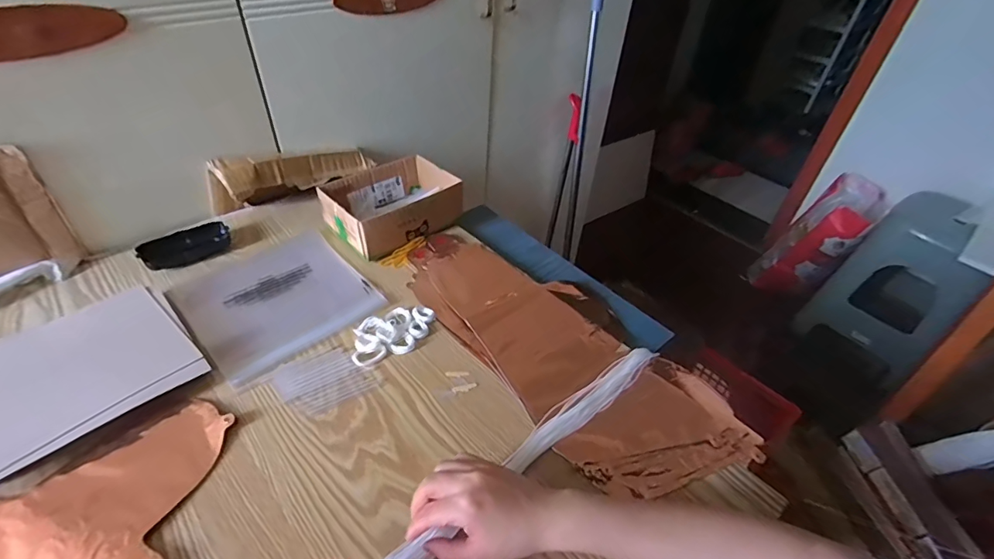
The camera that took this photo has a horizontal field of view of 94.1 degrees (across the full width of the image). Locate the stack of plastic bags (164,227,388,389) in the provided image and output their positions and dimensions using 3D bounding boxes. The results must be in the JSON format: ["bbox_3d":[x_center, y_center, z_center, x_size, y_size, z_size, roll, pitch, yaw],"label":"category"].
[{"bbox_3d":[-0.282,0.021,0.601,0.204,0.008,0.203,34,49,29],"label":"stack of plastic bags"}]

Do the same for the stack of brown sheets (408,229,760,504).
[{"bbox_3d":[0.072,0.067,0.580,0.201,0.013,0.460,-25,50,-30],"label":"stack of brown sheets"}]

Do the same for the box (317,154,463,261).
[{"bbox_3d":[-0.159,-0.117,0.710,0.183,0.062,0.137,-27,50,-31],"label":"box"}]

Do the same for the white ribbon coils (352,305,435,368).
[{"bbox_3d":[-0.127,0.063,0.570,0.111,0.011,0.064,-24,49,-29],"label":"white ribbon coils"}]

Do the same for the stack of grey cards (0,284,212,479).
[{"bbox_3d":[-0.438,0.092,0.485,0.156,0.027,0.193,34,49,29],"label":"stack of grey cards"}]

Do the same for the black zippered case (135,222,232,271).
[{"bbox_3d":[-0.430,-0.047,0.643,0.038,0.031,0.108,34,49,29],"label":"black zippered case"}]

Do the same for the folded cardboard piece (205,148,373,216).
[{"bbox_3d":[-0.319,-0.168,0.741,0.246,0.081,0.059,-24,49,-30],"label":"folded cardboard piece"}]

